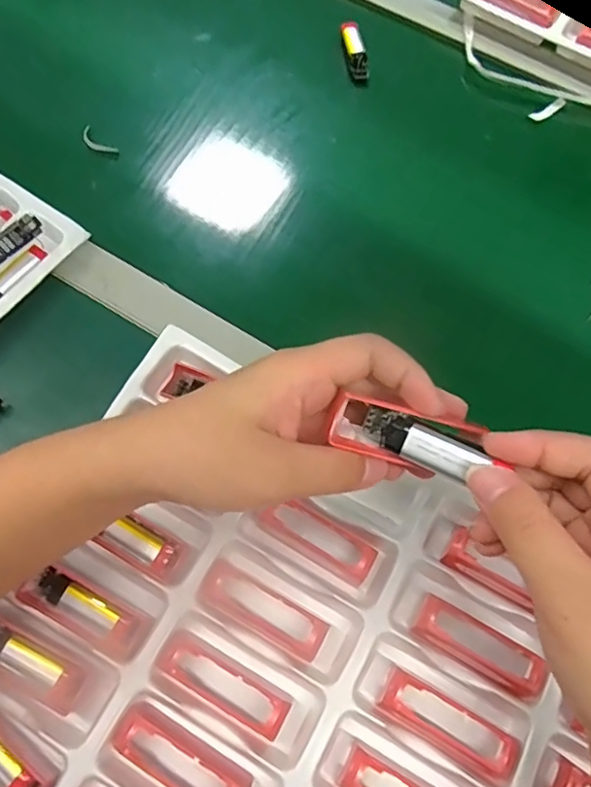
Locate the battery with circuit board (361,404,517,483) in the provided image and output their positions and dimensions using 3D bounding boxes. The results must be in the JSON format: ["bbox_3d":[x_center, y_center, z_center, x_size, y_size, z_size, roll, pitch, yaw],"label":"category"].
[{"bbox_3d":[0.057,0.021,0.264,0.056,0.013,0.020,23,67,28],"label":"battery with circuit board"}]

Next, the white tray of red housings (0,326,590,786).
[{"bbox_3d":[0.016,0.183,0.349,0.418,0.032,0.305,29,70,9],"label":"white tray of red housings"}]

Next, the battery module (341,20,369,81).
[{"bbox_3d":[0.060,-0.346,0.584,0.016,0.011,0.070,-9,68,-6],"label":"battery module"}]

